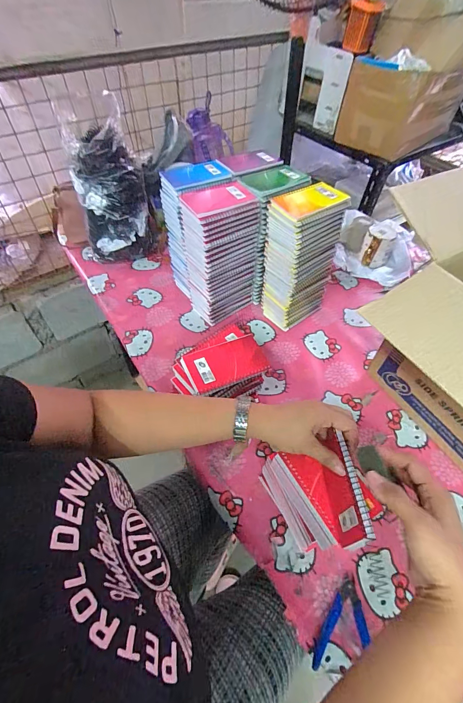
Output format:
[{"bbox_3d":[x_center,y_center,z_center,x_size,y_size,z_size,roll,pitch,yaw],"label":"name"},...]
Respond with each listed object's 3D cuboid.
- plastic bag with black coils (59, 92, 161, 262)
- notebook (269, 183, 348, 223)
[{"bbox_3d":[-0.305,-0.404,0.869,0.194,0.333,0.140,-14,53,-11],"label":"plastic bag with black coils"},{"bbox_3d":[0.148,-0.295,0.639,0.127,0.016,0.091,-26,52,-12],"label":"notebook"}]

